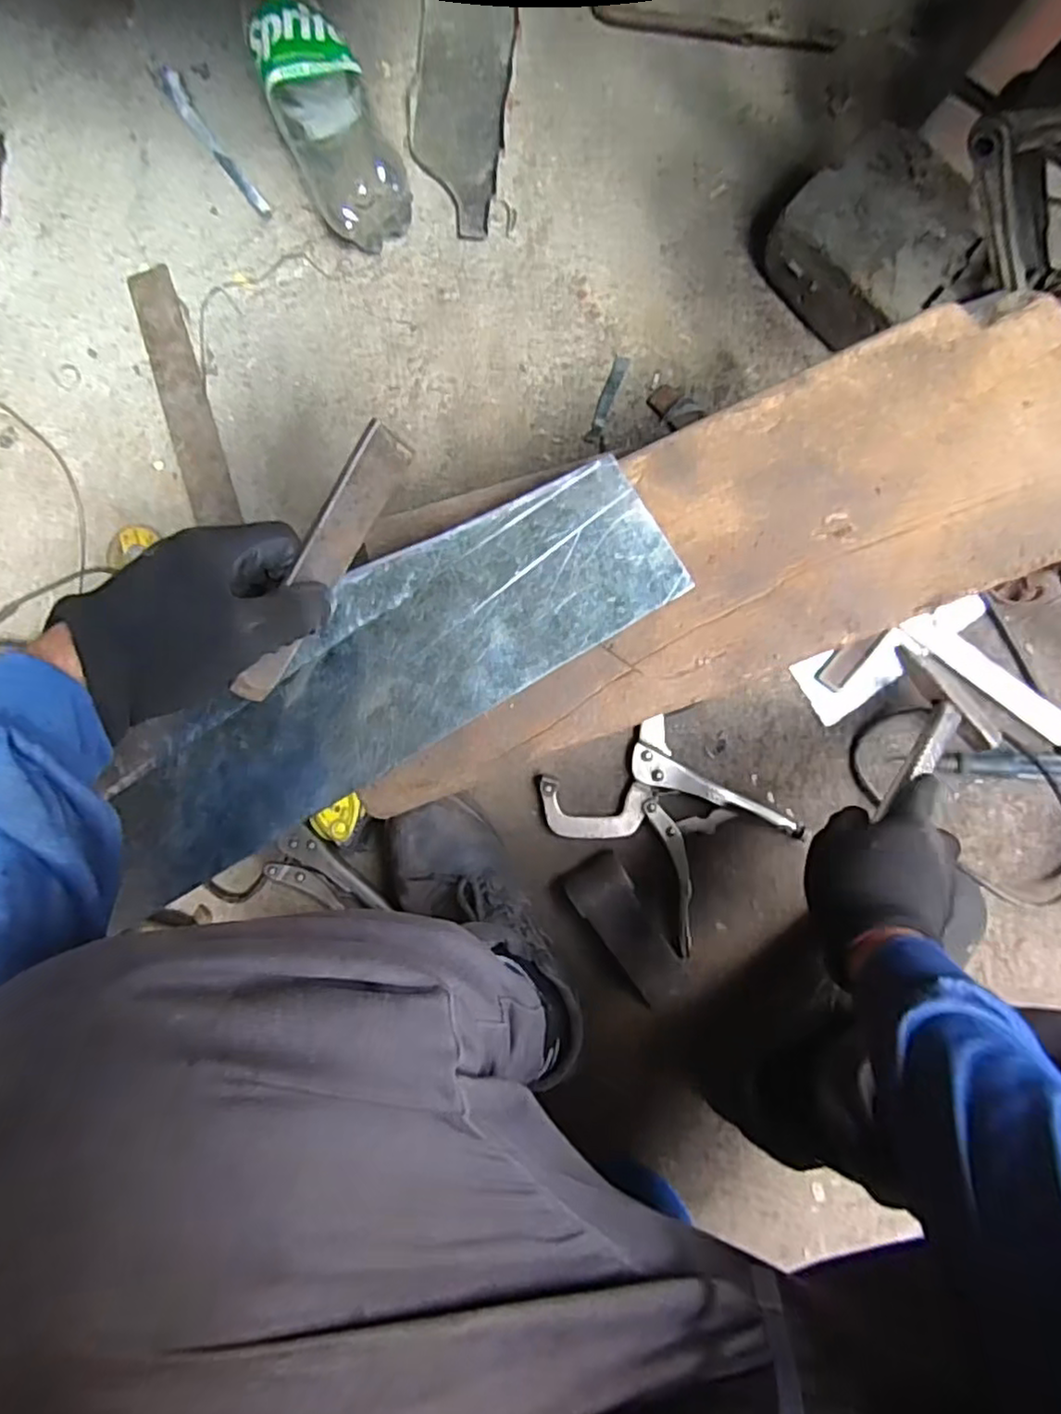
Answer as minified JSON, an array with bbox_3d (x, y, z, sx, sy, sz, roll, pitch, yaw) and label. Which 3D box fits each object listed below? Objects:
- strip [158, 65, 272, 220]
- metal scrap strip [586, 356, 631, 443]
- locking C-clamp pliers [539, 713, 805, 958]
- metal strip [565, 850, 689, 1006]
[{"bbox_3d":[-0.356,-0.630,0.743,0.024,0.017,0.220,-34,84,3],"label":"strip"},{"bbox_3d":[0.080,-0.319,0.688,0.016,0.004,0.092,20,90,11],"label":"metal scrap strip"},{"bbox_3d":[0.125,0.109,0.644,0.207,0.022,0.154,40,92,6],"label":"locking C-clamp pliers"},{"bbox_3d":[0.094,0.212,0.634,0.055,0.031,0.143,-34,84,3],"label":"metal strip"}]

